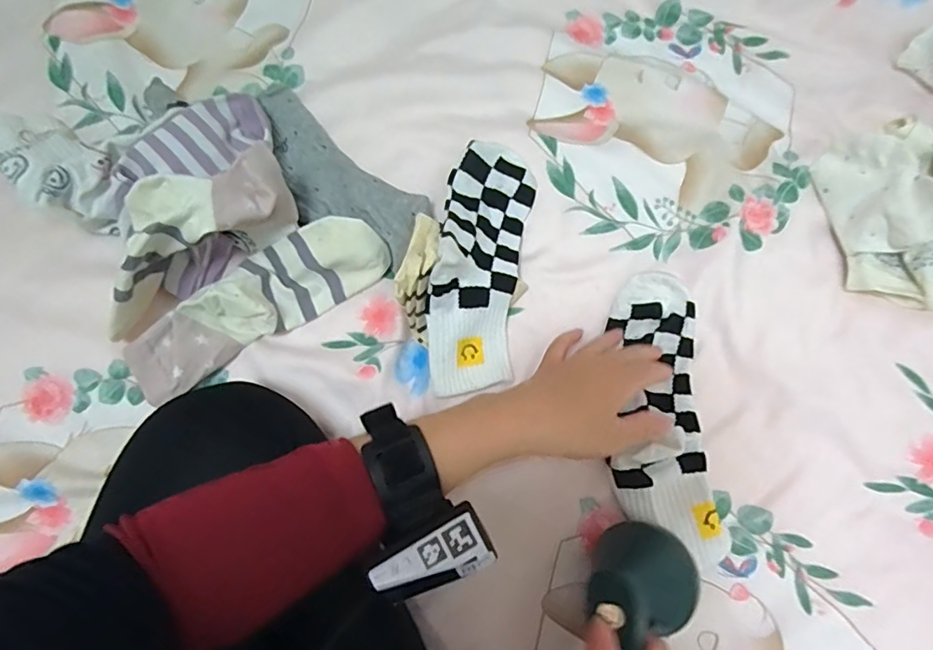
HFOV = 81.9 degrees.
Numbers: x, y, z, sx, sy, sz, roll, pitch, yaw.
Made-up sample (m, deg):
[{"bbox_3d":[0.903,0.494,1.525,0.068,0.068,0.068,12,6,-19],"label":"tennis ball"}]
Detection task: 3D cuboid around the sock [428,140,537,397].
[{"bbox_3d":[0.013,-0.054,0.443,0.074,0.061,0.222,8,75,0],"label":"sock"}]

